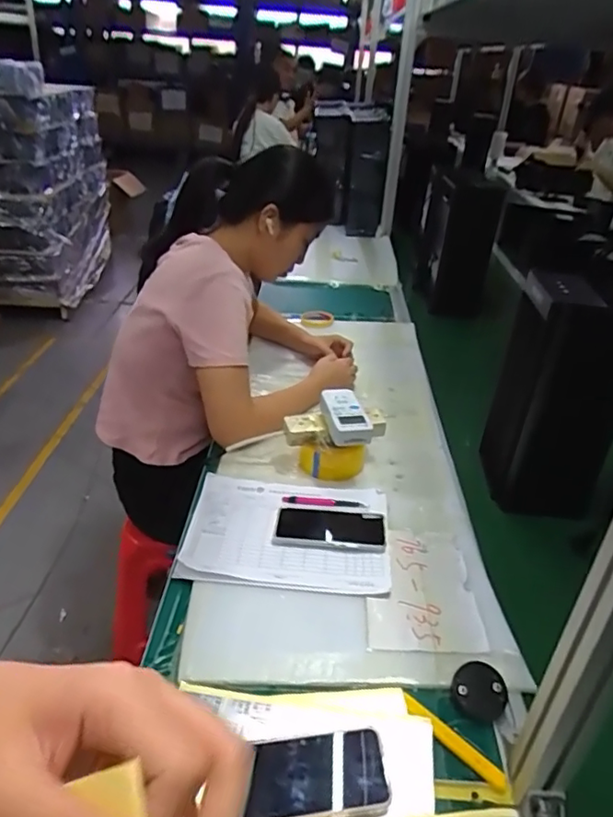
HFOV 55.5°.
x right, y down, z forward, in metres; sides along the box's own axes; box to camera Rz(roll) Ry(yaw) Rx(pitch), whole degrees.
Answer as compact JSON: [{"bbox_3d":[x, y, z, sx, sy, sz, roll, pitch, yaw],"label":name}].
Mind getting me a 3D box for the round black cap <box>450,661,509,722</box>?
[{"bbox_3d":[0.194,0.313,0.650,0.059,0.012,0.066,16,33,19],"label":"round black cap"}]

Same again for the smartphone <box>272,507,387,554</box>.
[{"bbox_3d":[0.035,0.177,0.865,0.159,0.010,0.079,6,31,3],"label":"smartphone"}]

